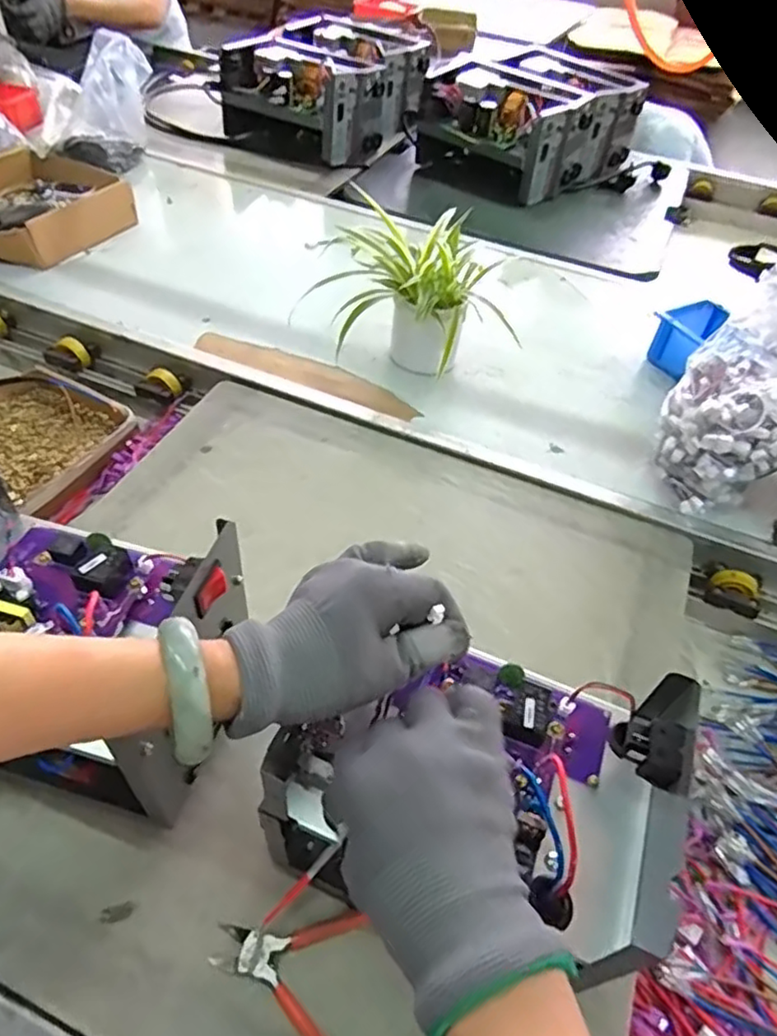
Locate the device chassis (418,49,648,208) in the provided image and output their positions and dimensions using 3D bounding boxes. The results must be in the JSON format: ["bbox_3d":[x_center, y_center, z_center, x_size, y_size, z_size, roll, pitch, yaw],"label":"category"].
[{"bbox_3d":[0.286,-0.779,1.276,0.355,0.163,0.298,-35,60,-30],"label":"device chassis"}]

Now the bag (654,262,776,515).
[{"bbox_3d":[0.389,-0.119,0.695,0.156,0.206,0.171,35,55,23],"label":"bag"}]

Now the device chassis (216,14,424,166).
[{"bbox_3d":[-0.123,-0.905,1.362,0.326,0.159,0.407,18,50,10],"label":"device chassis"}]

